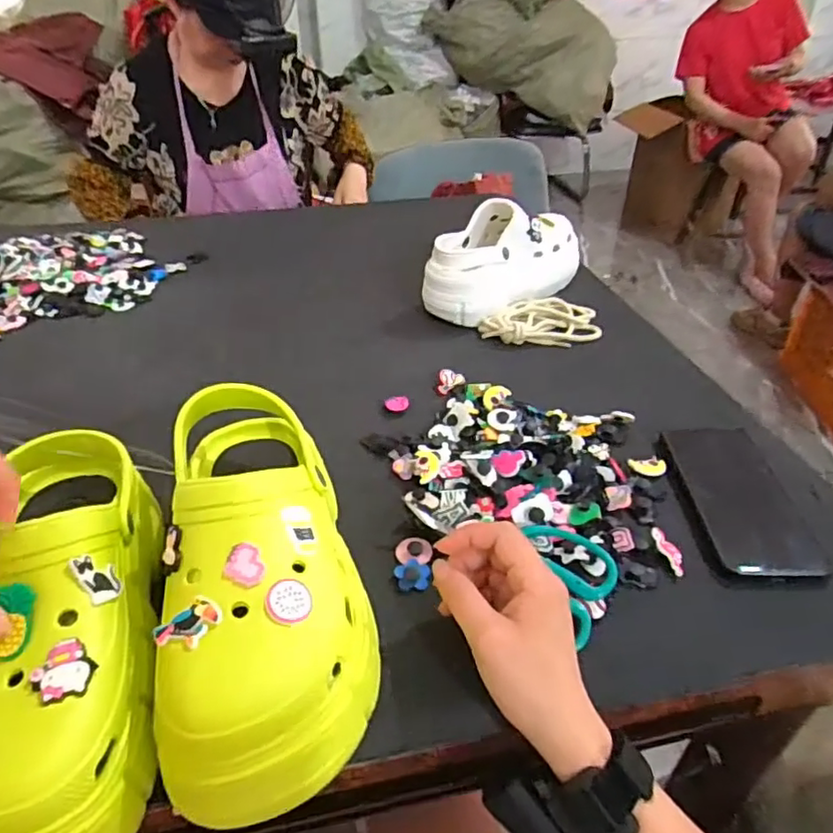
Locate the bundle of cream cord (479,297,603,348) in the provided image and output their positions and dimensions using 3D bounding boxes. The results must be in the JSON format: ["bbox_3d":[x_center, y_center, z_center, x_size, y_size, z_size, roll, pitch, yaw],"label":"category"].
[{"bbox_3d":[0.148,-0.117,0.731,0.140,0.022,0.091,1,36,1],"label":"bundle of cream cord"}]

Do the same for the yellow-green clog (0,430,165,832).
[{"bbox_3d":[-0.202,0.103,0.326,0.104,0.083,0.248,-9,45,-12],"label":"yellow-green clog"}]

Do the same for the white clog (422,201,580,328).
[{"bbox_3d":[0.112,-0.204,0.771,0.110,0.099,0.225,27,44,32],"label":"white clog"}]

